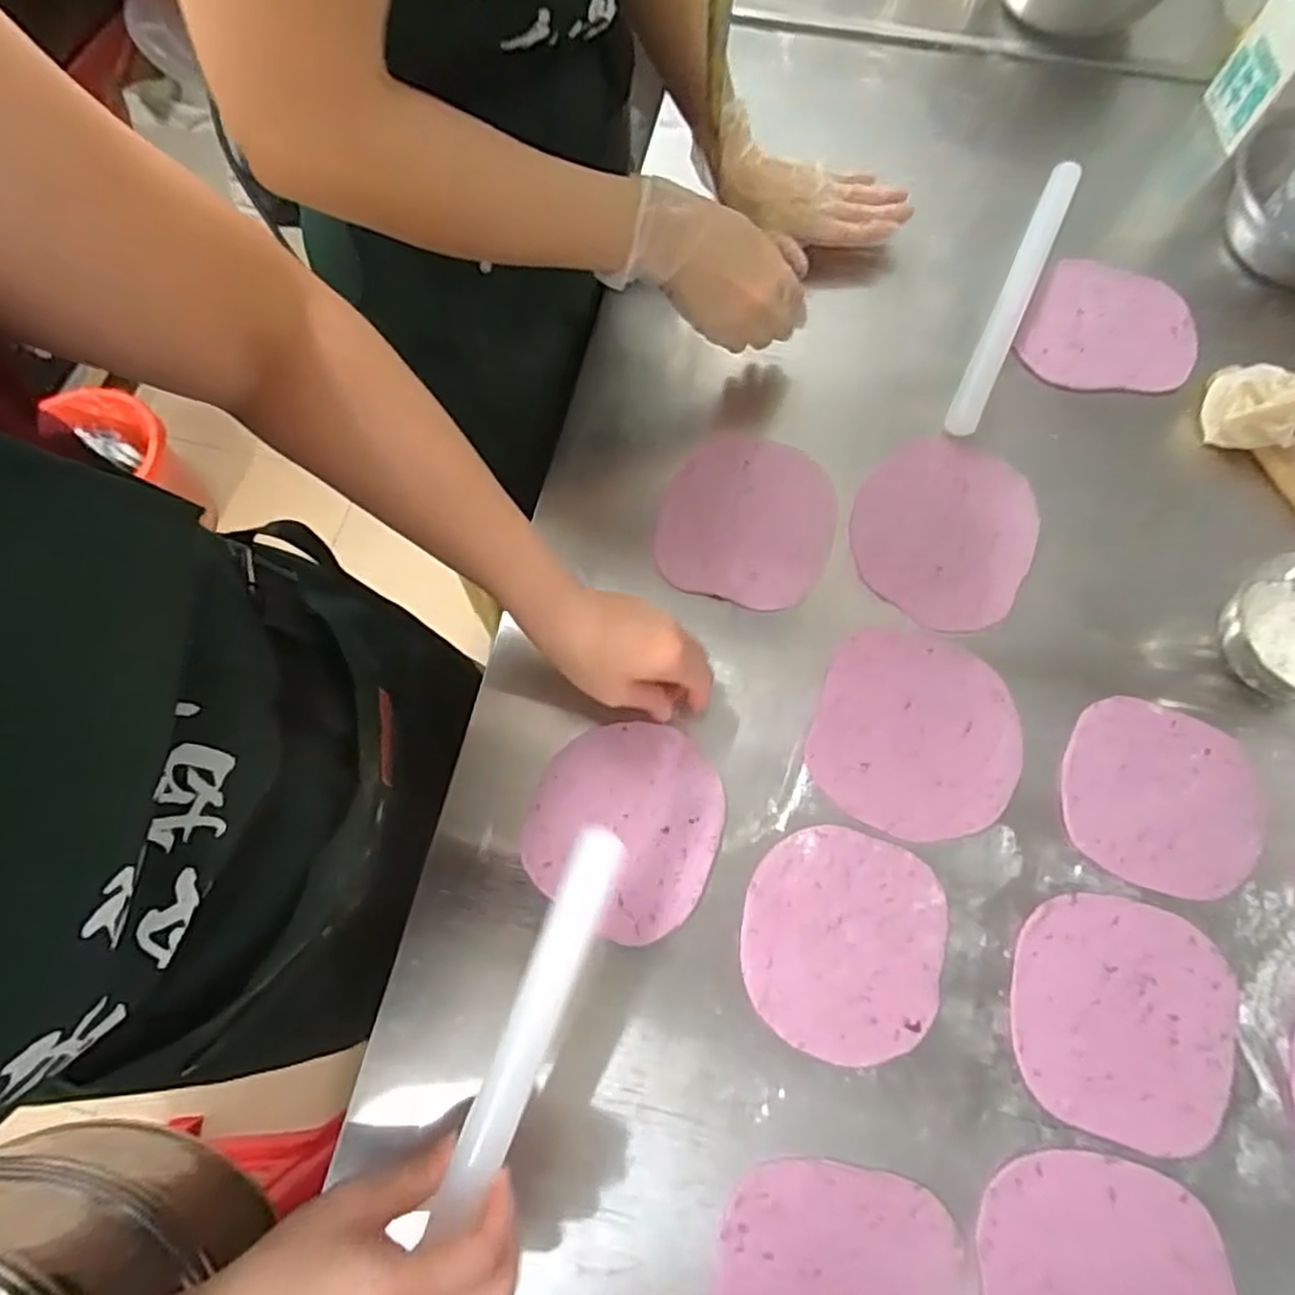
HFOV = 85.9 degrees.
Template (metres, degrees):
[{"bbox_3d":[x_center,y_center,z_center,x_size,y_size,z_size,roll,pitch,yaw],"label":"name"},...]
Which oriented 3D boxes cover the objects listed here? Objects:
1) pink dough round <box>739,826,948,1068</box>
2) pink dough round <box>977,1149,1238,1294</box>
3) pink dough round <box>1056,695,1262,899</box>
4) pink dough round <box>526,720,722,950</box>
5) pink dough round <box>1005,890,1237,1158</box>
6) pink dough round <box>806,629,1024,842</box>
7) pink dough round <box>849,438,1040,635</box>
[{"bbox_3d":[0.127,0.191,0.454,0.125,0.007,0.135,-1,70,2],"label":"pink dough round"},{"bbox_3d":[0.258,0.363,0.390,0.138,0.004,0.129,-1,70,2],"label":"pink dough round"},{"bbox_3d":[0.354,0.103,0.480,0.128,0.005,0.123,-1,70,2],"label":"pink dough round"},{"bbox_3d":[-0.016,0.122,0.480,0.127,0.009,0.137,-1,70,2],"label":"pink dough round"},{"bbox_3d":[0.300,0.232,0.437,0.128,0.006,0.138,9,71,6],"label":"pink dough round"},{"bbox_3d":[0.193,0.062,0.499,0.140,0.005,0.144,-1,70,2],"label":"pink dough round"},{"bbox_3d":[0.236,-0.095,0.554,0.137,0.004,0.156,30,74,13],"label":"pink dough round"}]

